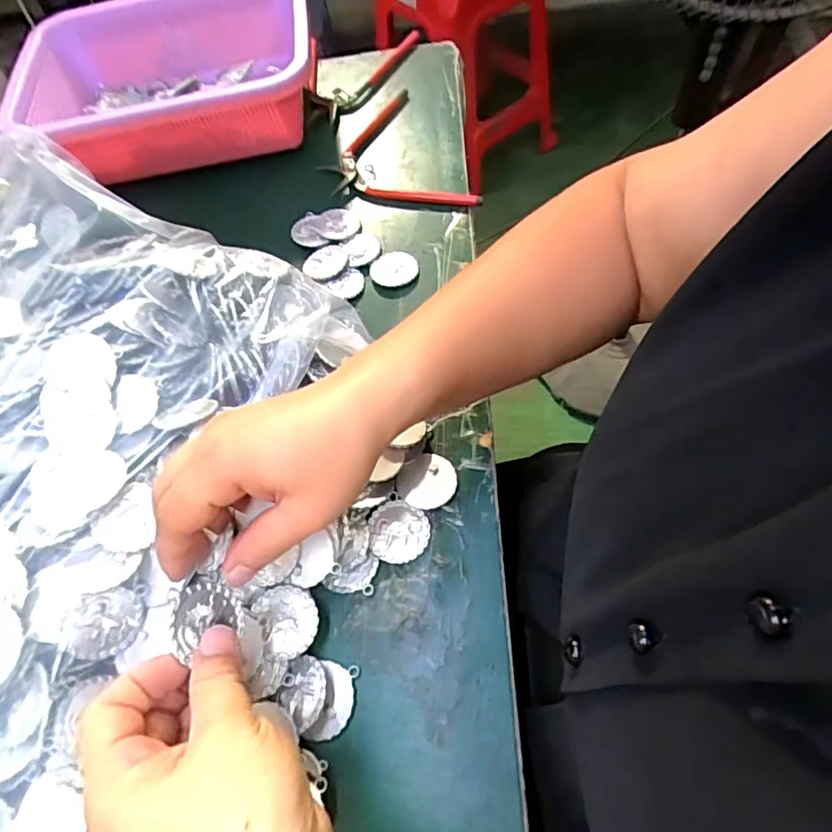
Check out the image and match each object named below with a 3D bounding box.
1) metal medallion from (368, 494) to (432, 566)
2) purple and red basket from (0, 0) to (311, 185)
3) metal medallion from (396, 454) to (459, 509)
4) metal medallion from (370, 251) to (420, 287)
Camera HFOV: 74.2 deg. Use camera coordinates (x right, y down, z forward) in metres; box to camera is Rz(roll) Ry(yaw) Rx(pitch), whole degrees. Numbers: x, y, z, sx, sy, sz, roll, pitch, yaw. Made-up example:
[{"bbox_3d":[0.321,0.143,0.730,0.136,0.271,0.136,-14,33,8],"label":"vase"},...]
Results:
[{"bbox_3d":[-0.011,0.069,0.328,0.036,0.006,0.037,-3,61,6],"label":"metal medallion"},{"bbox_3d":[-0.221,-0.313,0.506,0.255,0.087,0.180,-8,60,4],"label":"purple and red basket"},{"bbox_3d":[0.007,0.041,0.343,0.037,0.007,0.036,-4,55,6],"label":"metal medallion"},{"bbox_3d":[-0.017,-0.117,0.435,0.038,0.007,0.037,-3,61,6],"label":"metal medallion"}]

